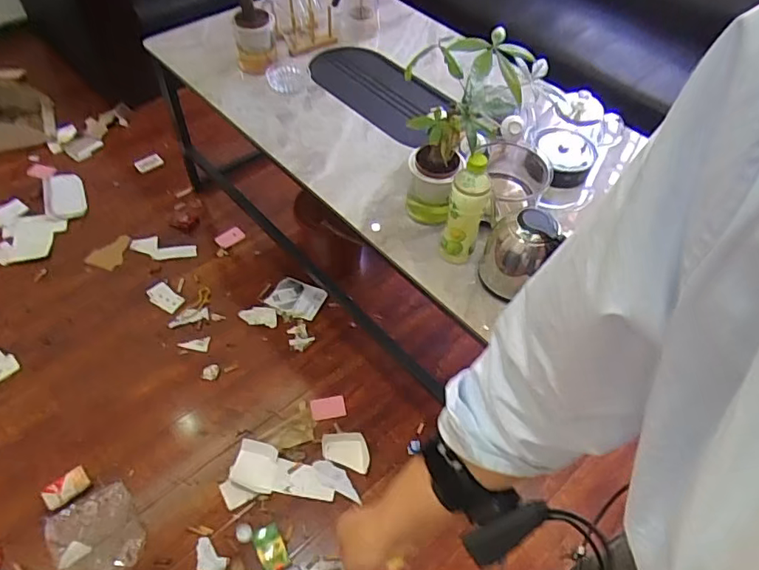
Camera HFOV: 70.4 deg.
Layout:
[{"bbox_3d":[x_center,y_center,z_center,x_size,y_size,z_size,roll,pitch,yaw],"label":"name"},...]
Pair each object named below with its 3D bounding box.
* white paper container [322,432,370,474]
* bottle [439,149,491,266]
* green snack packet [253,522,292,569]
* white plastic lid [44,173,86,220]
[{"bbox_3d":[-0.076,0.381,1.246,0.117,0.020,0.078,15,53,8],"label":"white paper container"},{"bbox_3d":[0.143,-0.124,0.895,0.059,0.199,0.053,13,53,7],"label":"bottle"},{"bbox_3d":[-0.225,0.544,1.112,0.057,0.014,0.094,-23,57,-19],"label":"green snack packet"},{"bbox_3d":[-0.985,-0.281,1.685,0.120,0.023,0.195,-16,55,-15],"label":"white plastic lid"}]

